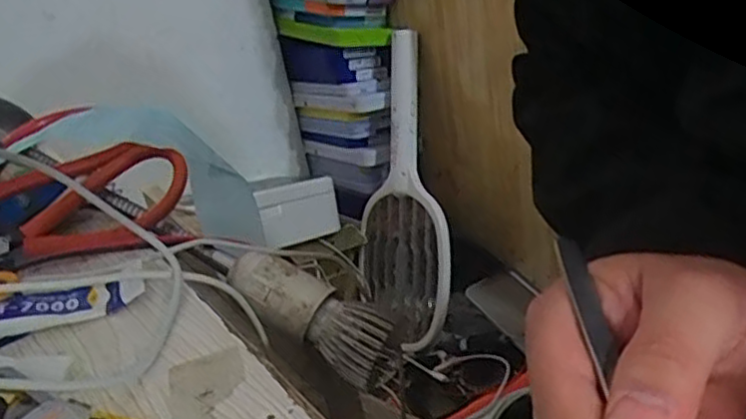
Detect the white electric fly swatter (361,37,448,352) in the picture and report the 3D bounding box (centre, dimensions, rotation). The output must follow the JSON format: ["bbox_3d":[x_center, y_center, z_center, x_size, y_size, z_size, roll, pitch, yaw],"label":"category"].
[{"bbox_3d":[0.033,-0.025,0.936,0.027,0.409,0.163,-4,-1,-34],"label":"white electric fly swatter"}]

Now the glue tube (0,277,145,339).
[{"bbox_3d":[-0.151,0.045,0.323,0.080,0.012,0.019,-19,31,-13],"label":"glue tube"}]

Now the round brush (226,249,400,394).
[{"bbox_3d":[-0.031,0.054,0.366,0.107,0.026,0.029,32,42,23],"label":"round brush"}]

